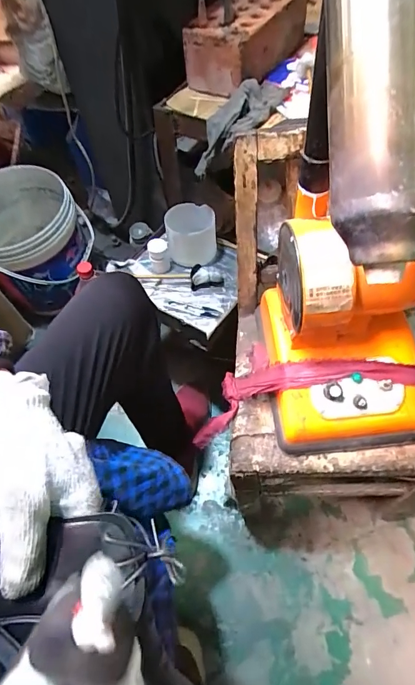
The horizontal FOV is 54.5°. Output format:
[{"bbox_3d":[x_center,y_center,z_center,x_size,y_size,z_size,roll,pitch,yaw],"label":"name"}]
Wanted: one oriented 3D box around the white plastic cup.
[{"bbox_3d":[-0.030,-0.195,0.719,0.084,0.076,0.085,-3,59,4],"label":"white plastic cup"}]

